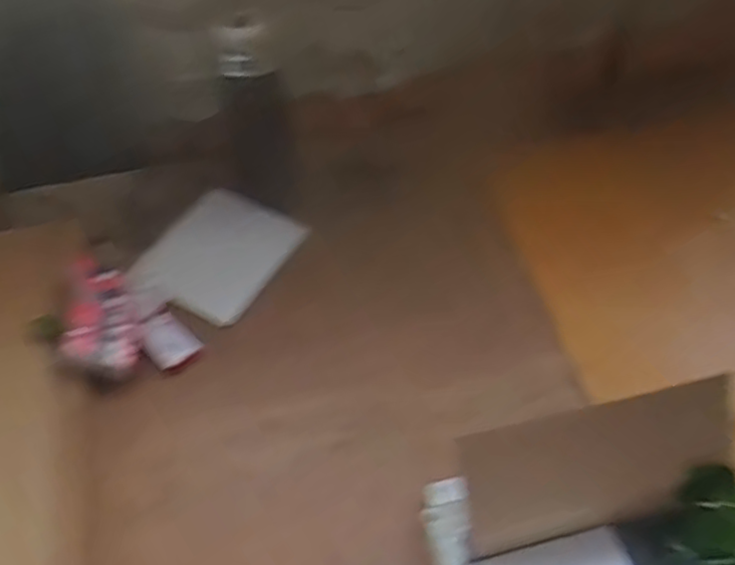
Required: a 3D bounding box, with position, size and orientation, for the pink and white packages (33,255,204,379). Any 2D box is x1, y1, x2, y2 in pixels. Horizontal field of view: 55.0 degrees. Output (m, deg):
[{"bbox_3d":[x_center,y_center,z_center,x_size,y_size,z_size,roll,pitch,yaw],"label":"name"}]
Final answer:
[{"bbox_3d":[-0.276,0.046,0.803,0.170,0.055,0.133,14,54,11],"label":"pink and white packages"}]

